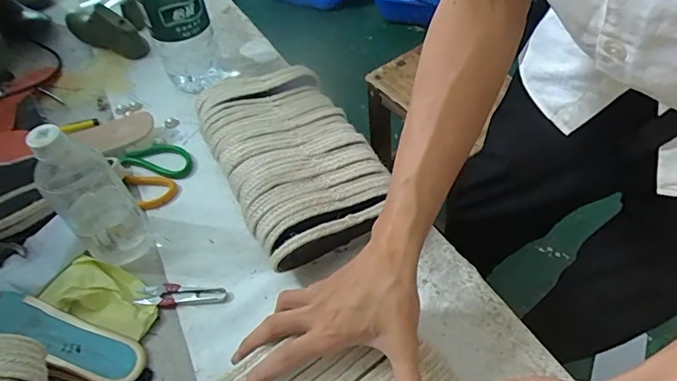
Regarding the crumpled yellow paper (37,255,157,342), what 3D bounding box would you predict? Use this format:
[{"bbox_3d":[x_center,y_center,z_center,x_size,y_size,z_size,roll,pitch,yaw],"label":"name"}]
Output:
[{"bbox_3d":[-0.256,0.113,0.507,0.129,0.021,0.062,14,55,16],"label":"crumpled yellow paper"}]

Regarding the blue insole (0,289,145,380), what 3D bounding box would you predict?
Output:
[{"bbox_3d":[-0.300,0.145,0.469,0.214,0.030,0.062,18,56,4],"label":"blue insole"}]

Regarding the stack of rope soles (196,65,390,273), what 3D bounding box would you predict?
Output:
[{"bbox_3d":[-0.057,-0.041,0.576,0.167,0.076,0.280,-25,54,-13],"label":"stack of rope soles"}]

